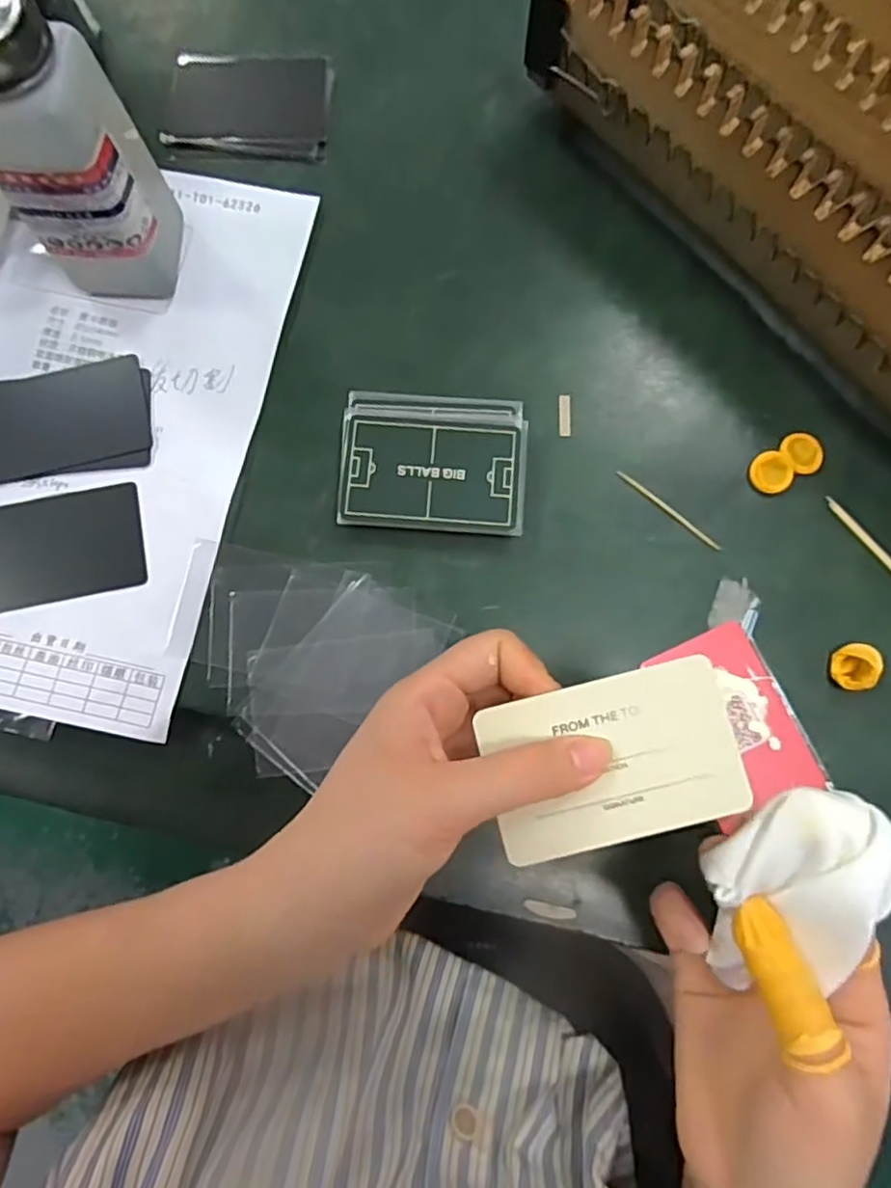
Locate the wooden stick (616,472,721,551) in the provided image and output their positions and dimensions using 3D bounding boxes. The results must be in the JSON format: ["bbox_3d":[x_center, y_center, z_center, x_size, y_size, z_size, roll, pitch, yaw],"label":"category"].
[{"bbox_3d":[0.111,-0.042,0.315,0.061,0.004,0.004,40,82,7],"label":"wooden stick"}]

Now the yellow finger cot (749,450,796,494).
[{"bbox_3d":[0.162,-0.061,0.317,0.019,0.005,0.021,-40,82,-6],"label":"yellow finger cot"}]

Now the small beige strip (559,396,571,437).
[{"bbox_3d":[0.061,-0.092,0.326,0.006,0.004,0.022,1,80,0],"label":"small beige strip"}]

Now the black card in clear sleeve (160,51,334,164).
[{"bbox_3d":[-0.111,-0.281,0.365,0.091,0.005,0.066,4,83,2],"label":"black card in clear sleeve"}]

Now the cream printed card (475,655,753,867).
[{"bbox_3d":[0.057,0.057,0.219,0.083,0.004,0.054,-15,82,2],"label":"cream printed card"}]

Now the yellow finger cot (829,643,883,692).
[{"bbox_3d":[0.190,0.034,0.294,0.015,0.016,0.021,-5,80,-1],"label":"yellow finger cot"}]

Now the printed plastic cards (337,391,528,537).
[{"bbox_3d":[-0.006,-0.066,0.314,0.089,0.010,0.073,3,80,1],"label":"printed plastic cards"}]

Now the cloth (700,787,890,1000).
[{"bbox_3d":[0.119,0.101,0.217,0.048,0.028,0.071,30,81,5],"label":"cloth"}]

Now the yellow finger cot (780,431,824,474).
[{"bbox_3d":[0.179,-0.071,0.318,0.020,0.004,0.021,0,80,0],"label":"yellow finger cot"}]

